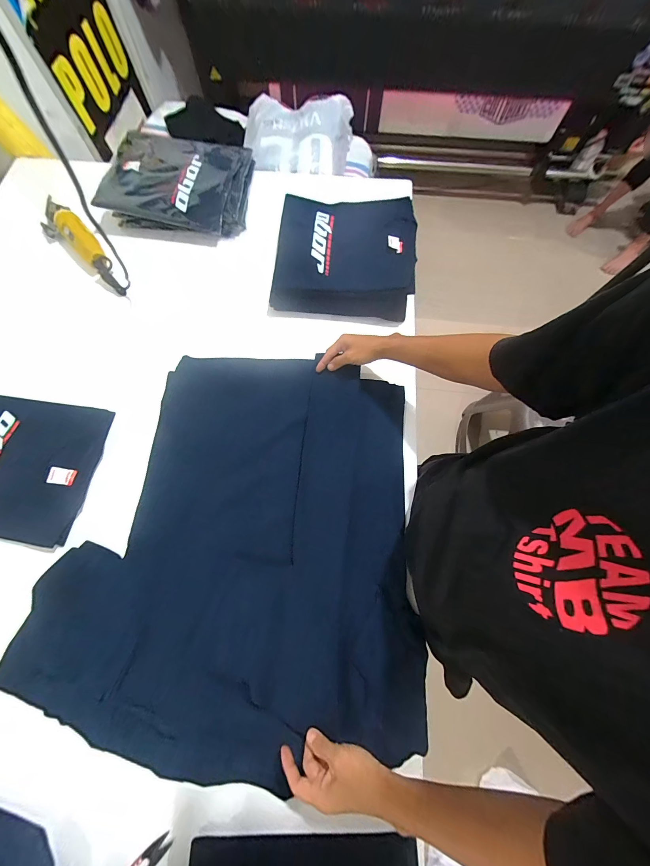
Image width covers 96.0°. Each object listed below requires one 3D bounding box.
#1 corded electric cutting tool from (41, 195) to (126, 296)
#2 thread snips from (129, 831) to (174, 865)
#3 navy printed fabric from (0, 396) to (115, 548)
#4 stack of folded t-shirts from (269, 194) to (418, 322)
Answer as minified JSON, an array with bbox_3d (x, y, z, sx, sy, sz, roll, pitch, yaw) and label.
[{"bbox_3d":[-0.638,-0.479,0.755,0.104,0.062,0.340,-37,76,-11],"label":"corded electric cutting tool"},{"bbox_3d":[-0.282,0.653,0.432,0.120,0.007,0.025,-39,55,-16],"label":"thread snips"},{"bbox_3d":[-0.644,0.064,0.611,0.314,0.026,0.279,9,73,3],"label":"navy printed fabric"},{"bbox_3d":[0.052,-0.443,0.729,0.325,0.092,0.288,8,73,2],"label":"stack of folded t-shirts"}]

